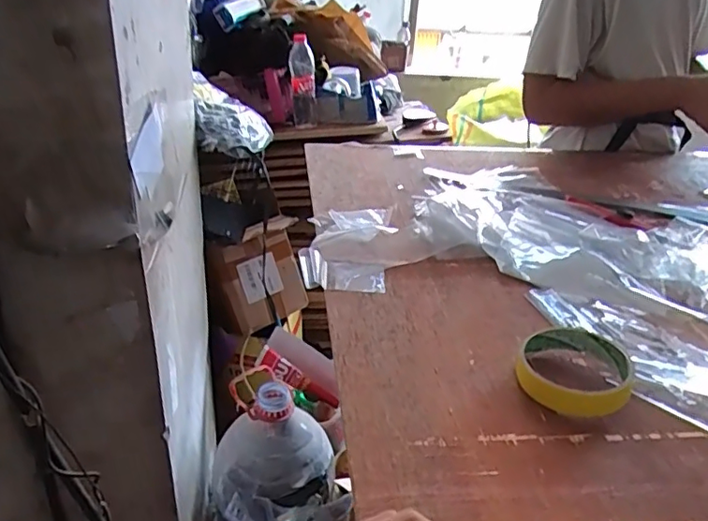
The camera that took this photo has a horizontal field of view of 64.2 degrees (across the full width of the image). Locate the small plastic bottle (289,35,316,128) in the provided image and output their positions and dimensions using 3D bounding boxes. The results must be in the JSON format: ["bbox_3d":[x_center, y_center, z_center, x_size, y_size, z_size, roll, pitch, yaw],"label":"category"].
[{"bbox_3d":[-0.133,-0.466,1.470,0.068,0.225,0.067,0,29,-6],"label":"small plastic bottle"}]

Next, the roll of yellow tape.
[{"bbox_3d":[0.174,0.084,0.446,0.081,0.029,0.088,18,32,21],"label":"roll of yellow tape"}]

